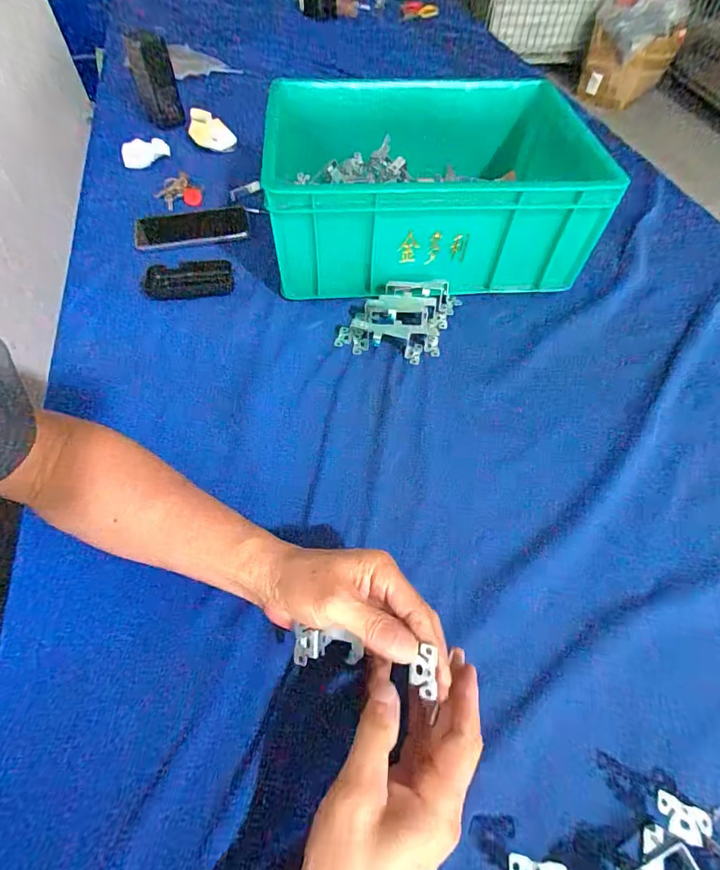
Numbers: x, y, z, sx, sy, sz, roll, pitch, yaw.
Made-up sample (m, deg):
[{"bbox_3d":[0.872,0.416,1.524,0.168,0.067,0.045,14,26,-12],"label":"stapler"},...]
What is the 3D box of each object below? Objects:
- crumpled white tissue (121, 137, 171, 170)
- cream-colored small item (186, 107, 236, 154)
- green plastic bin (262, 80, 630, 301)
[{"bbox_3d":[-0.364,-0.486,0.727,0.028,0.039,0.083,32,61,18],"label":"crumpled white tissue"},{"bbox_3d":[-0.265,-0.546,0.769,0.090,0.045,0.047,18,58,10],"label":"cream-colored small item"},{"bbox_3d":[0.090,-0.350,0.590,0.428,0.138,0.322,0,57,-2],"label":"green plastic bin"}]

